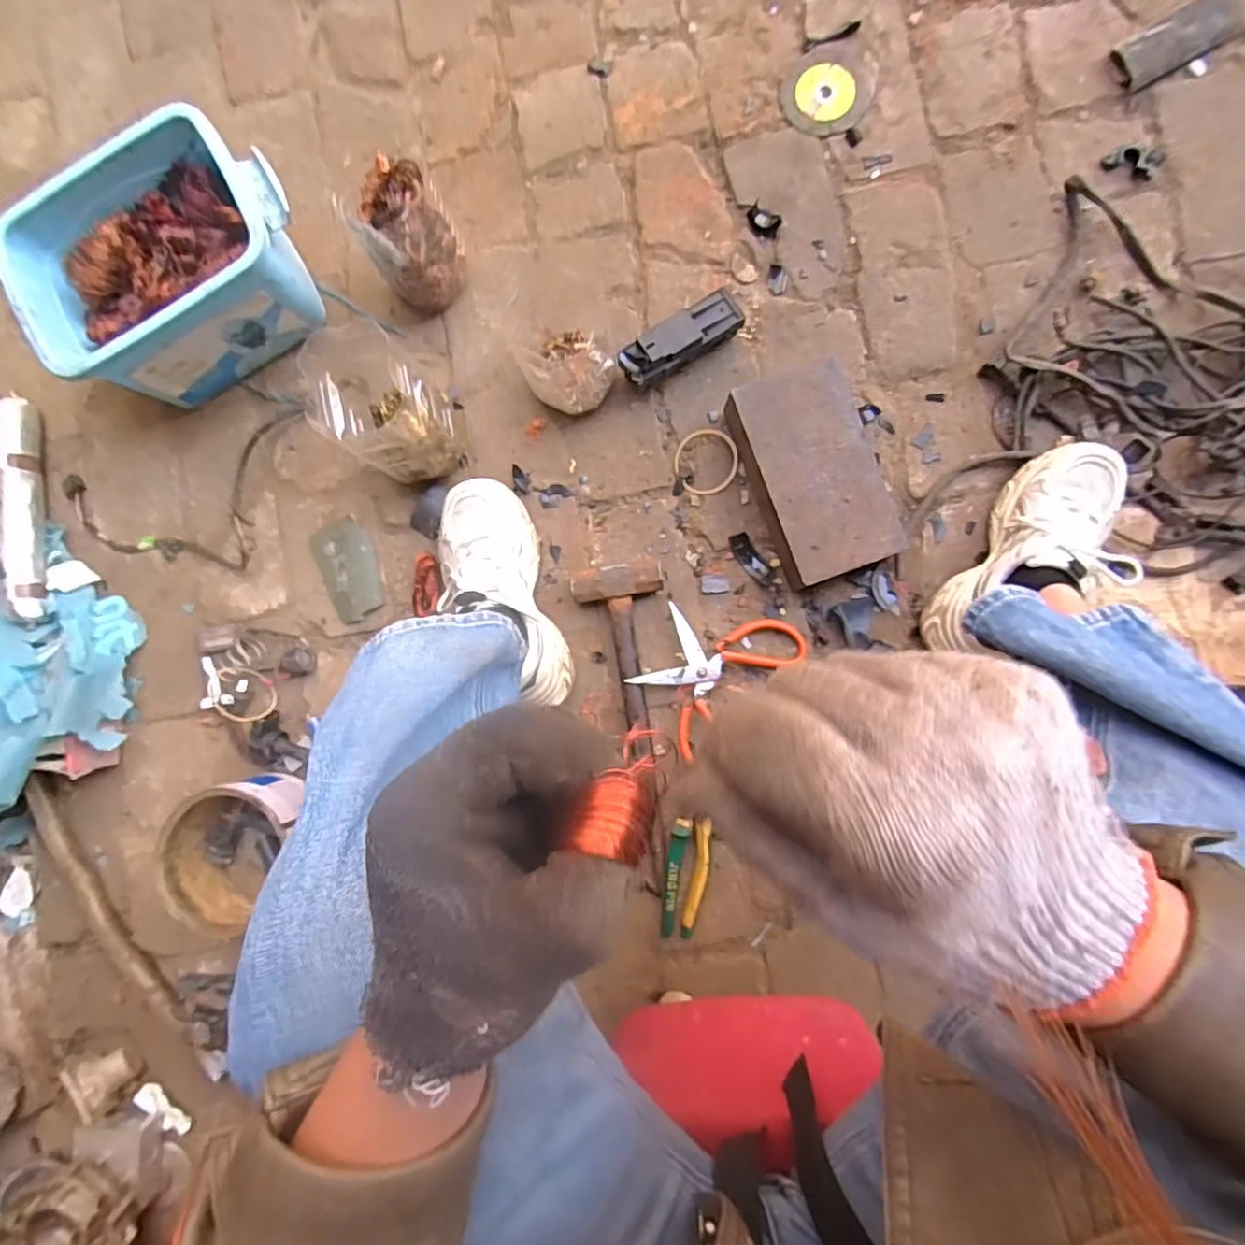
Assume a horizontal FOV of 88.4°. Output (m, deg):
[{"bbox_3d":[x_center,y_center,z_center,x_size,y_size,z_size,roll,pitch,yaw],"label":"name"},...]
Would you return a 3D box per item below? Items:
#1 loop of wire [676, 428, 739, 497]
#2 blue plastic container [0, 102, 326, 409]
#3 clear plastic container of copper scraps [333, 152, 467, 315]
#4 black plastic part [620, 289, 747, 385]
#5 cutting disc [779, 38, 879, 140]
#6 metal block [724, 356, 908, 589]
[{"bbox_3d":[0.093,-0.180,0.713,0.070,0.010,0.072,1,93,11],"label":"loop of wire"},{"bbox_3d":[-0.472,-0.377,0.693,0.280,0.149,0.188,-32,86,4],"label":"blue plastic container"},{"bbox_3d":[-0.224,-0.410,0.692,0.094,0.117,0.092,0,89,5],"label":"clear plastic container of copper scraps"},{"bbox_3d":[0.063,-0.305,0.695,0.136,0.052,0.045,-31,86,4],"label":"black plastic part"},{"bbox_3d":[0.236,-0.604,0.722,0.108,0.011,0.094,-29,86,4],"label":"cutting disc"},{"bbox_3d":[0.200,-0.153,0.675,0.124,0.060,0.211,-20,87,4],"label":"metal block"}]

